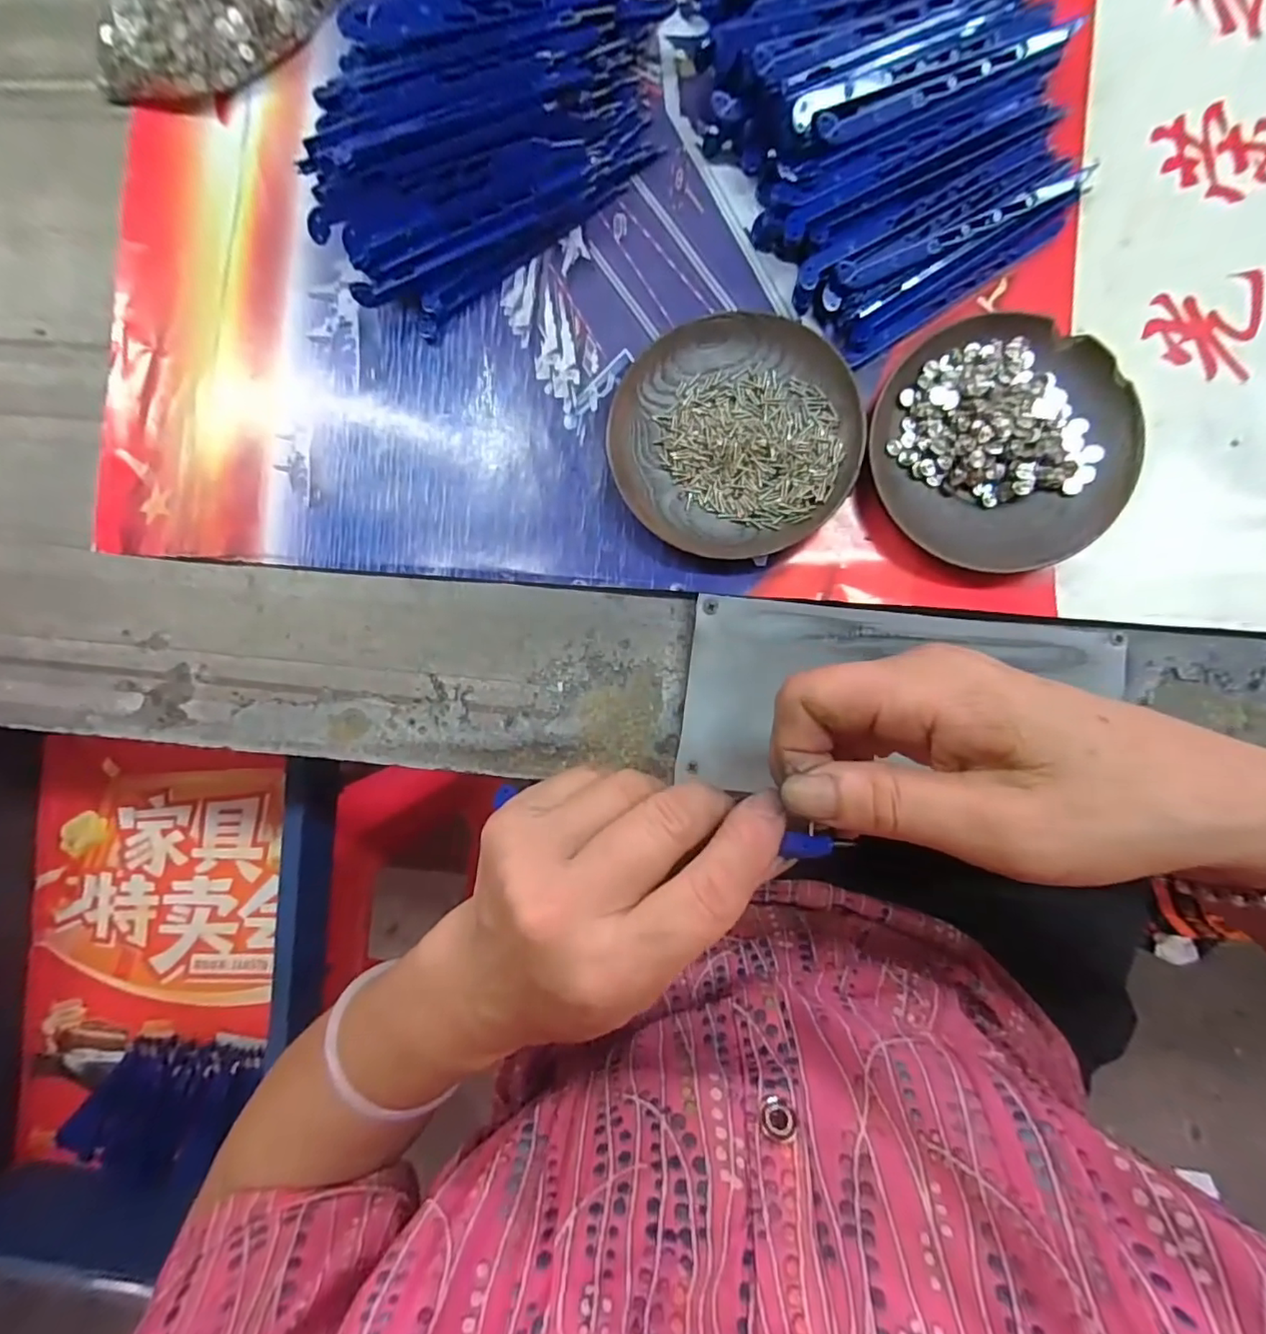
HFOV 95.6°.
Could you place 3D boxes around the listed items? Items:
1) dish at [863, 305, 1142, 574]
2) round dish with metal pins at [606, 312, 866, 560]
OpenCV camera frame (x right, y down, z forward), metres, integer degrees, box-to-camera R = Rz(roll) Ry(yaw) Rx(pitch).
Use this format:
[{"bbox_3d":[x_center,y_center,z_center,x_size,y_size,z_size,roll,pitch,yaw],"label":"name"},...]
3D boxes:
[{"bbox_3d":[0.170,-0.103,0.266,0.113,0.016,0.109,0,89,5],"label":"dish"},{"bbox_3d":[0.048,-0.111,0.279,0.113,0.017,0.112,-3,89,5],"label":"round dish with metal pins"}]

